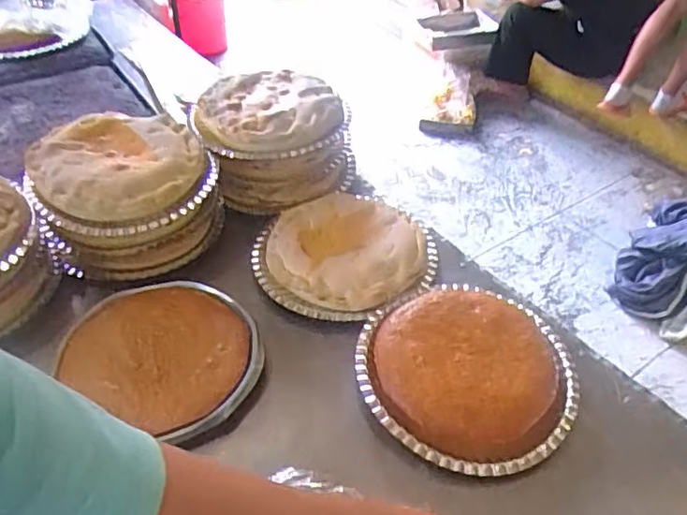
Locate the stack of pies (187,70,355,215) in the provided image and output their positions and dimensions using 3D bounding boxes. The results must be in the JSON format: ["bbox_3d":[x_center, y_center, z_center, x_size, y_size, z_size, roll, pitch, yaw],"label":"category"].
[{"bbox_3d":[-0.097,-0.167,0.848,0.214,0.113,0.182,-2,42,-5],"label":"stack of pies"}]

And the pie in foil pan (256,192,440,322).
[{"bbox_3d":[0.001,-0.009,0.729,0.206,0.047,0.188,1,42,-1],"label":"pie in foil pan"}]

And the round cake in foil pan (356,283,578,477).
[{"bbox_3d":[0.127,0.109,0.615,0.215,0.034,0.207,1,42,-1],"label":"round cake in foil pan"}]

